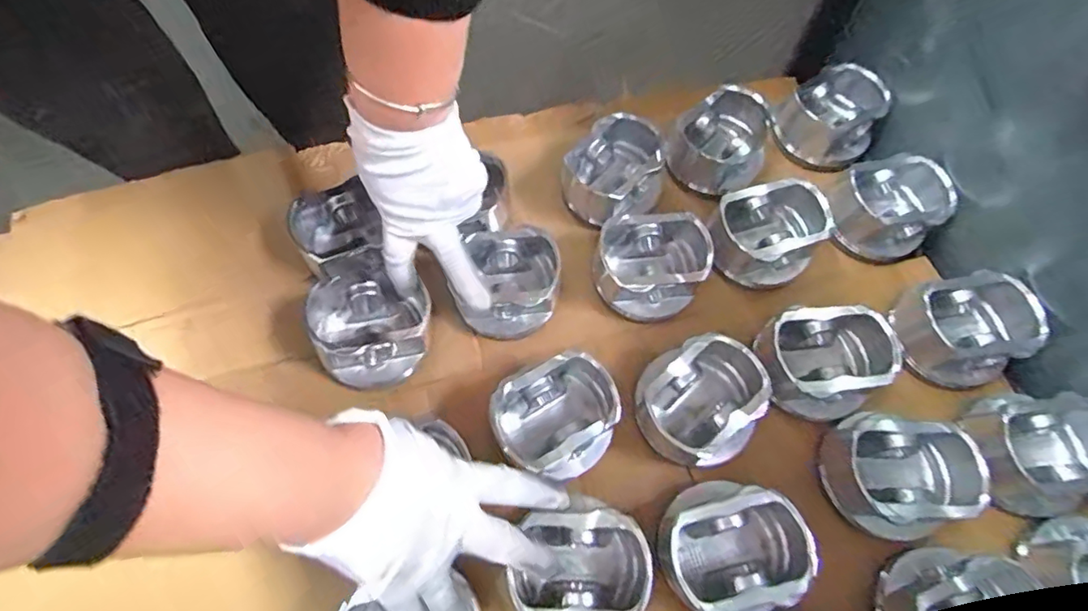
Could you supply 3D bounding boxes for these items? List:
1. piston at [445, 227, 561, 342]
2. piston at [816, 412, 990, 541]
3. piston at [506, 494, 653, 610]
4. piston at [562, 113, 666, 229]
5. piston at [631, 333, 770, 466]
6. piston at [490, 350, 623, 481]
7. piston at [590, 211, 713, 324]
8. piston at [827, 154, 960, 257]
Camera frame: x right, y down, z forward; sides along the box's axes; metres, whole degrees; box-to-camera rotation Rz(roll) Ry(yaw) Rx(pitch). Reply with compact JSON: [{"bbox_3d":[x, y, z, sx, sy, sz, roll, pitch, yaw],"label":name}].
[{"bbox_3d":[-0.031,-0.023,0.489,0.085,0.060,0.090,9,67,3],"label":"piston"},{"bbox_3d":[0.268,0.126,0.426,0.090,0.069,0.087,-11,67,-6],"label":"piston"},{"bbox_3d":[0.024,0.181,0.387,0.092,0.057,0.084,0,66,-1],"label":"piston"},{"bbox_3d":[0.069,-0.124,0.520,0.097,0.066,0.075,-37,72,-15],"label":"piston"},{"bbox_3d":[0.124,0.076,0.438,0.090,0.062,0.089,0,66,-1],"label":"piston"},{"bbox_3d":[0.011,0.089,0.431,0.091,0.066,0.081,-23,69,-10],"label":"piston"},{"bbox_3d":[0.097,-0.037,0.487,0.101,0.056,0.088,1,66,-1],"label":"piston"},{"bbox_3d":[0.315,-0.095,0.511,0.093,0.058,0.088,0,66,-1],"label":"piston"}]

